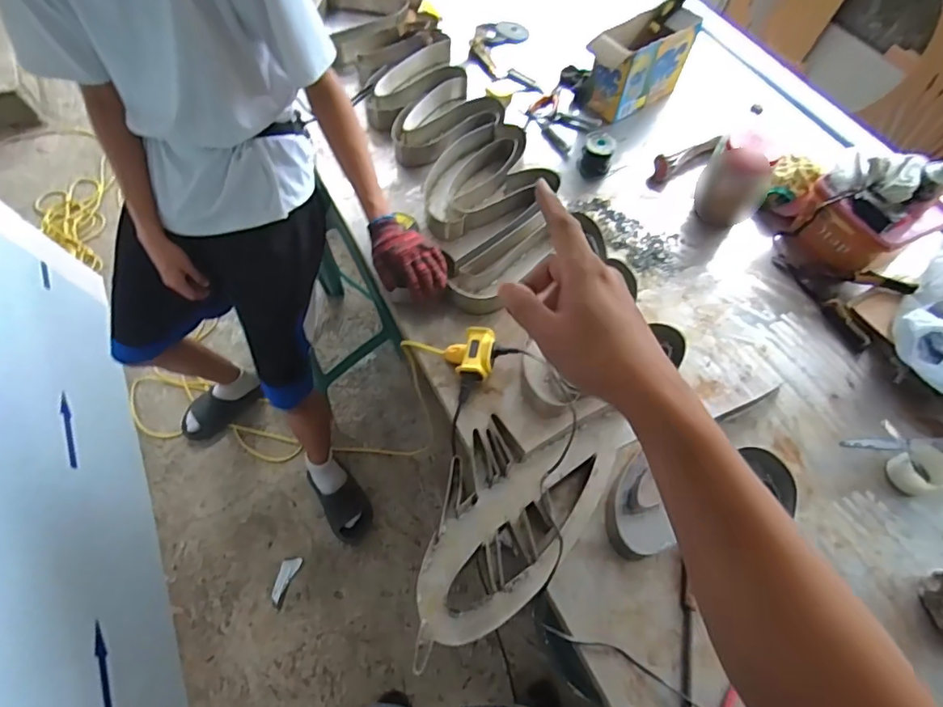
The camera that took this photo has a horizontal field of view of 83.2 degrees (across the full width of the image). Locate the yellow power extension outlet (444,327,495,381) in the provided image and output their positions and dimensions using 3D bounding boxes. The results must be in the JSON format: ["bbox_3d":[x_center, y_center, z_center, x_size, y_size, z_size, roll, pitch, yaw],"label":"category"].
[{"bbox_3d":[-0.002,-0.001,0.895,0.081,0.063,0.076,14,61,6],"label":"yellow power extension outlet"}]

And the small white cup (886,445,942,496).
[{"bbox_3d":[0.699,0.181,0.826,0.064,0.047,0.065,1,61,-1],"label":"small white cup"}]

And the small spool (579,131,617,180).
[{"bbox_3d":[0.271,-0.431,1.146,0.068,0.083,0.069,1,61,-1],"label":"small spool"}]

